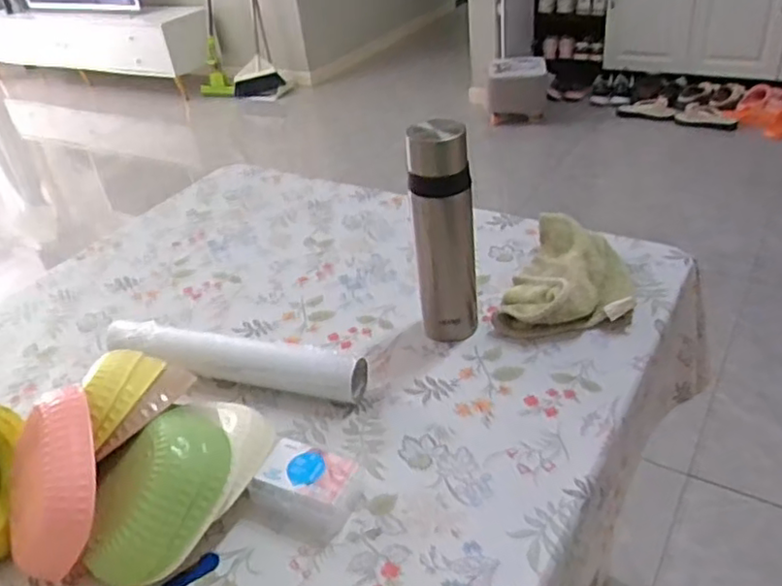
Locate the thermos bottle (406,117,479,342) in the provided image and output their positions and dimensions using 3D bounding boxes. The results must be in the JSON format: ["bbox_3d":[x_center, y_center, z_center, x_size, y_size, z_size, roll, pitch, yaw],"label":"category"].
[{"bbox_3d":[0.055,-0.056,0.689,0.050,0.239,0.055,-32,43,-32],"label":"thermos bottle"}]

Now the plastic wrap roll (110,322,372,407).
[{"bbox_3d":[-0.174,0.072,0.708,0.297,0.054,0.039,6,37,17],"label":"plastic wrap roll"}]

